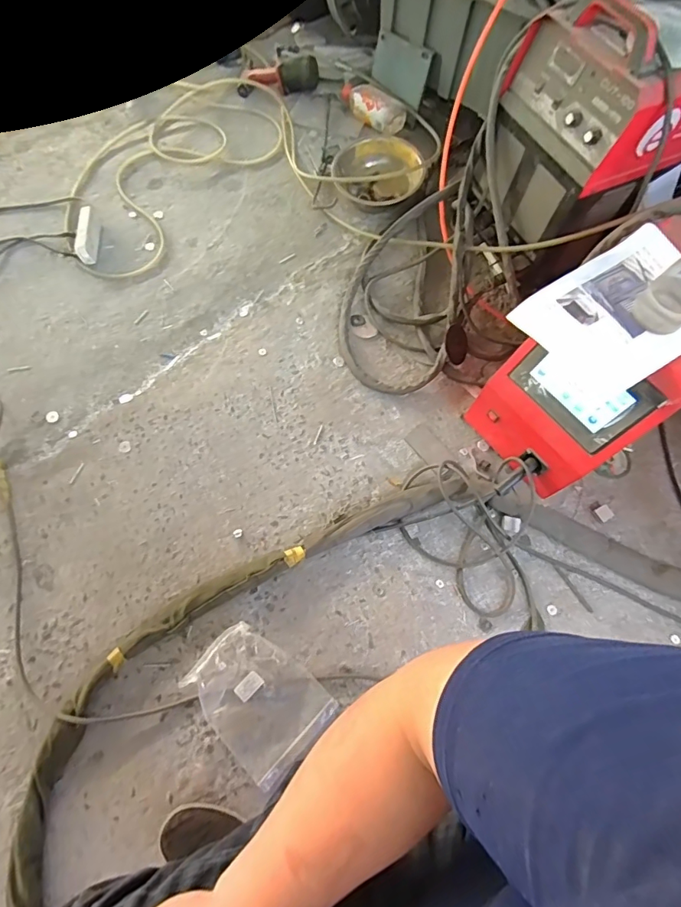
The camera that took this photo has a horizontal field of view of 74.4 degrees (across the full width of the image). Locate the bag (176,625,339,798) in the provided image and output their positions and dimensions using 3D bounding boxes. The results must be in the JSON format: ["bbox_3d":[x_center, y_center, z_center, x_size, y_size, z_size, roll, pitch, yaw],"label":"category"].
[{"bbox_3d":[-0.143,0.425,0.785,0.232,0.042,0.172,42,71,15],"label":"bag"}]

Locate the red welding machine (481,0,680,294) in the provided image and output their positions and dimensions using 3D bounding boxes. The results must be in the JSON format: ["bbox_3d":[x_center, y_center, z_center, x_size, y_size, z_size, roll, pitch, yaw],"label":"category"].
[{"bbox_3d":[0.590,-0.672,0.943,0.471,0.392,0.325,-22,69,-11],"label":"red welding machine"}]

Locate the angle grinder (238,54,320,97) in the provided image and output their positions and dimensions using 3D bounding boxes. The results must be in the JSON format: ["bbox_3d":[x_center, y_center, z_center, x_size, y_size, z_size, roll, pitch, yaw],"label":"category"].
[{"bbox_3d":[-0.202,-1.240,1.478,0.261,0.088,0.075,-5,67,-4],"label":"angle grinder"}]

